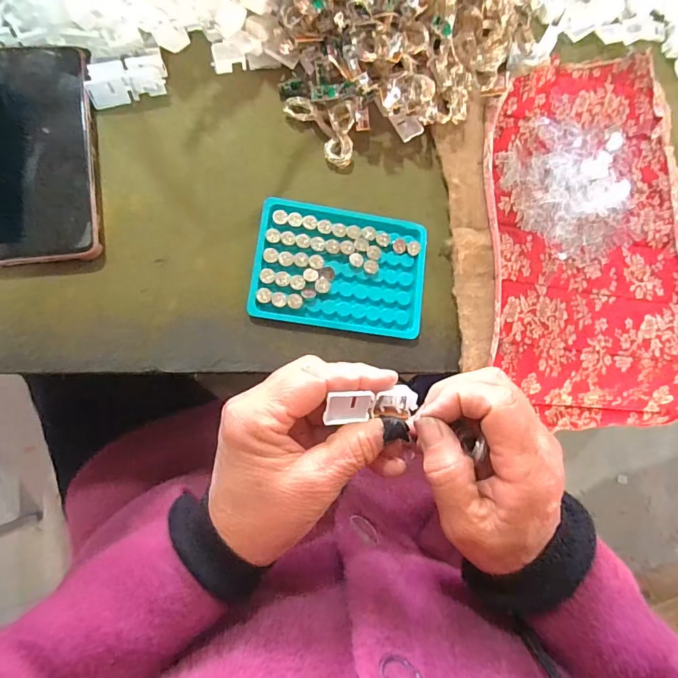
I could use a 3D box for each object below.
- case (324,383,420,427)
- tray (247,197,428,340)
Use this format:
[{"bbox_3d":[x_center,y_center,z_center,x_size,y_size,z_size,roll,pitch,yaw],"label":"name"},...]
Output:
[{"bbox_3d":[0.017,0.038,0.247,0.054,0.012,0.017,-4,83,-22],"label":"case"},{"bbox_3d":[0.002,-0.054,0.337,0.130,0.012,0.093,8,80,-7],"label":"tray"}]

